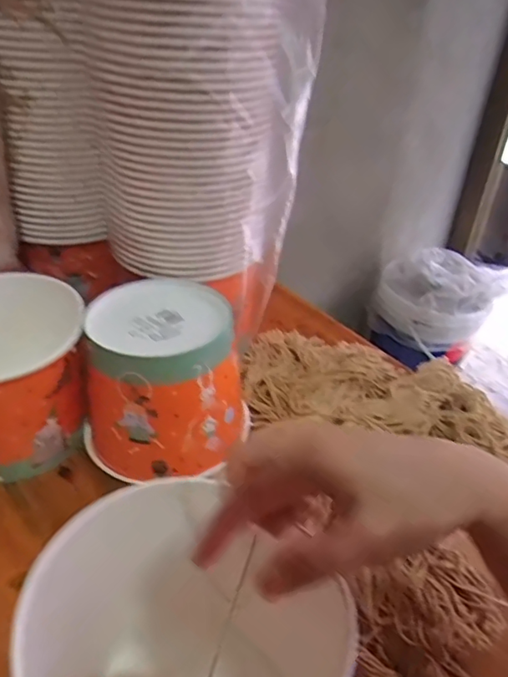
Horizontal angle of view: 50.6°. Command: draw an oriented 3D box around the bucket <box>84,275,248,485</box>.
[{"bbox_3d":[-0.090,0.042,0.514,0.138,0.136,0.135,3,35,-2],"label":"bucket"}]

